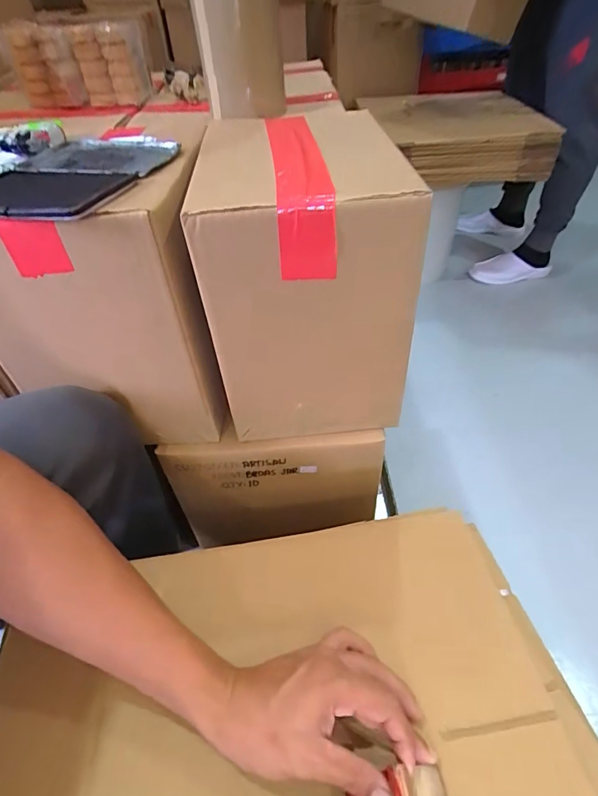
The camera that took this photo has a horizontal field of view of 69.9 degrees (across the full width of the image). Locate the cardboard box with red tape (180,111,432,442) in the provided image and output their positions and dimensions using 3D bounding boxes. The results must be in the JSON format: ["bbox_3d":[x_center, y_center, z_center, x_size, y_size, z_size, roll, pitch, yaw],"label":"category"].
[{"bbox_3d":[-0.001,-0.148,0.517,0.194,0.280,0.274,-7,46,-2],"label":"cardboard box with red tape"}]

